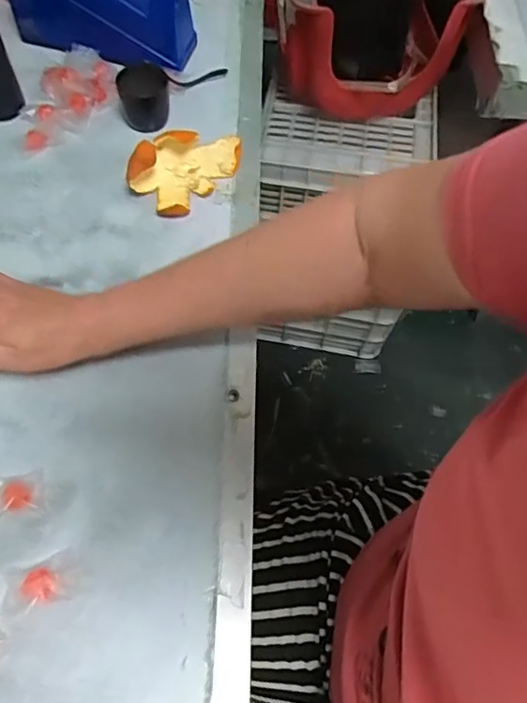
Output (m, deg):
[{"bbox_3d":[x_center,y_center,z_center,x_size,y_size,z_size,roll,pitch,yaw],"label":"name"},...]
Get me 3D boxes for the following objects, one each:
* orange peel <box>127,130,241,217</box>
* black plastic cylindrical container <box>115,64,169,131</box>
[{"bbox_3d":[-0.073,-0.190,0.535,0.061,0.046,0.120,37,66,15],"label":"orange peel"},{"bbox_3d":[-0.129,-0.276,0.578,0.053,0.049,0.056,-8,63,-8],"label":"black plastic cylindrical container"}]

